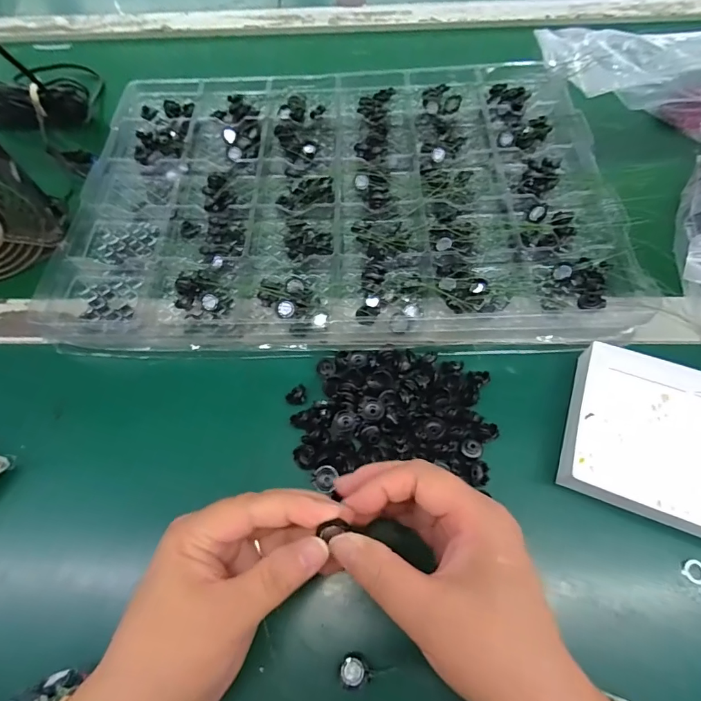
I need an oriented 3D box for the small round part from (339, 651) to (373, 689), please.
[{"bbox_3d":[0.002,0.174,0.233,0.016,0.005,0.016,-1,65,3],"label":"small round part"}]

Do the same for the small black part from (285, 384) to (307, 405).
[{"bbox_3d":[-0.038,0.033,0.305,0.015,0.008,0.011,-32,68,-11],"label":"small black part"}]

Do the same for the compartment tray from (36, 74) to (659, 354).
[{"bbox_3d":[-0.007,-0.143,0.374,0.438,0.023,0.291,-1,65,3],"label":"compartment tray"}]

